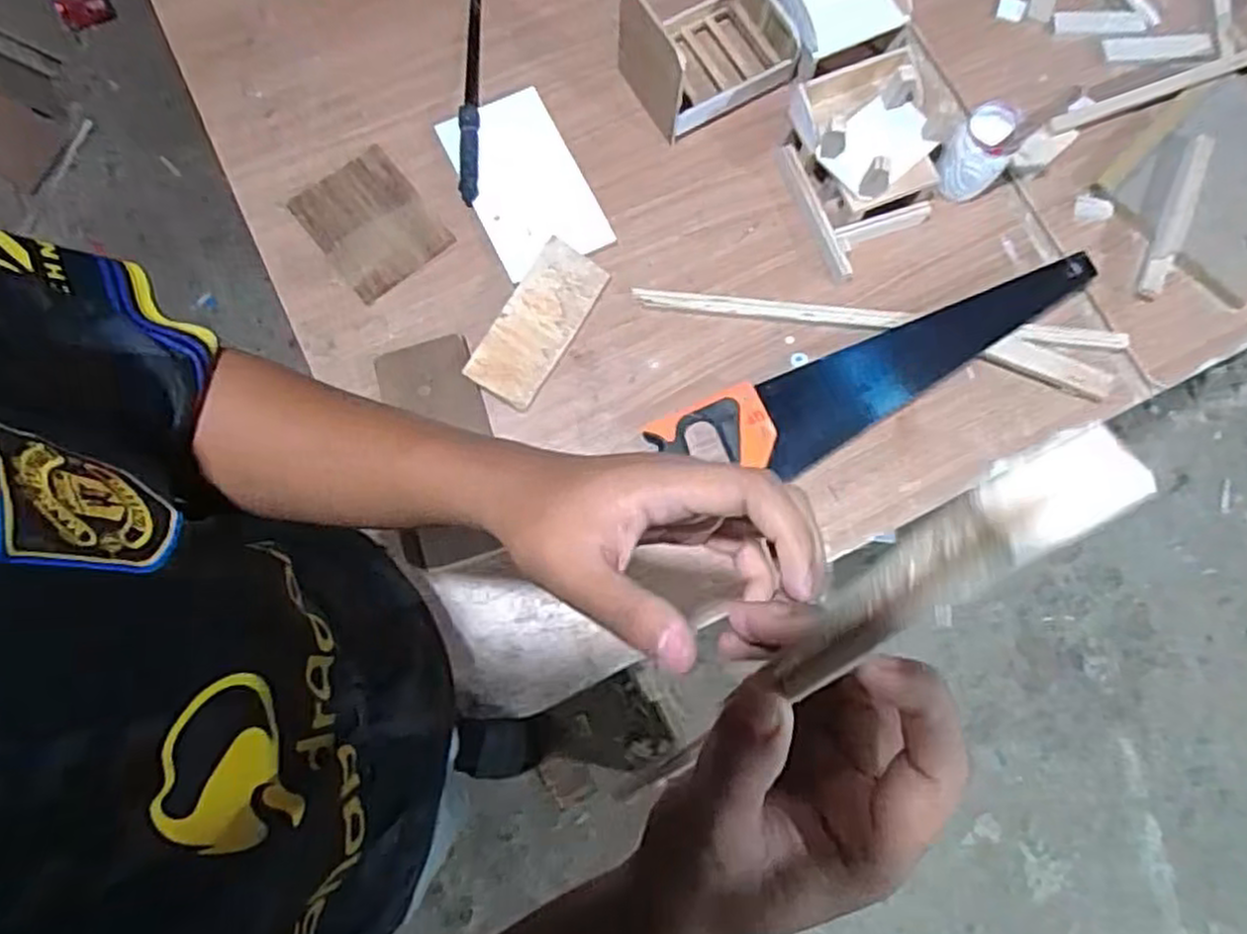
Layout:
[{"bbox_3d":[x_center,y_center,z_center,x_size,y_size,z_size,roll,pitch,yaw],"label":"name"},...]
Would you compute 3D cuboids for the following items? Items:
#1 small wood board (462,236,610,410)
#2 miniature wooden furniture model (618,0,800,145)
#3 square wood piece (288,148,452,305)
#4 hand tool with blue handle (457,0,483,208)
[{"bbox_3d":[-0.088,-0.150,0.784,0.075,0.011,0.175,33,80,-9],"label":"small wood board"},{"bbox_3d":[0.091,-0.464,0.812,0.177,0.107,0.124,-29,80,-6],"label":"miniature wooden furniture model"},{"bbox_3d":[-0.272,-0.263,0.813,0.118,0.009,0.145,-38,84,-10],"label":"square wood piece"},{"bbox_3d":[-0.171,-0.429,0.843,0.022,0.028,0.290,-2,78,0],"label":"hand tool with blue handle"}]

